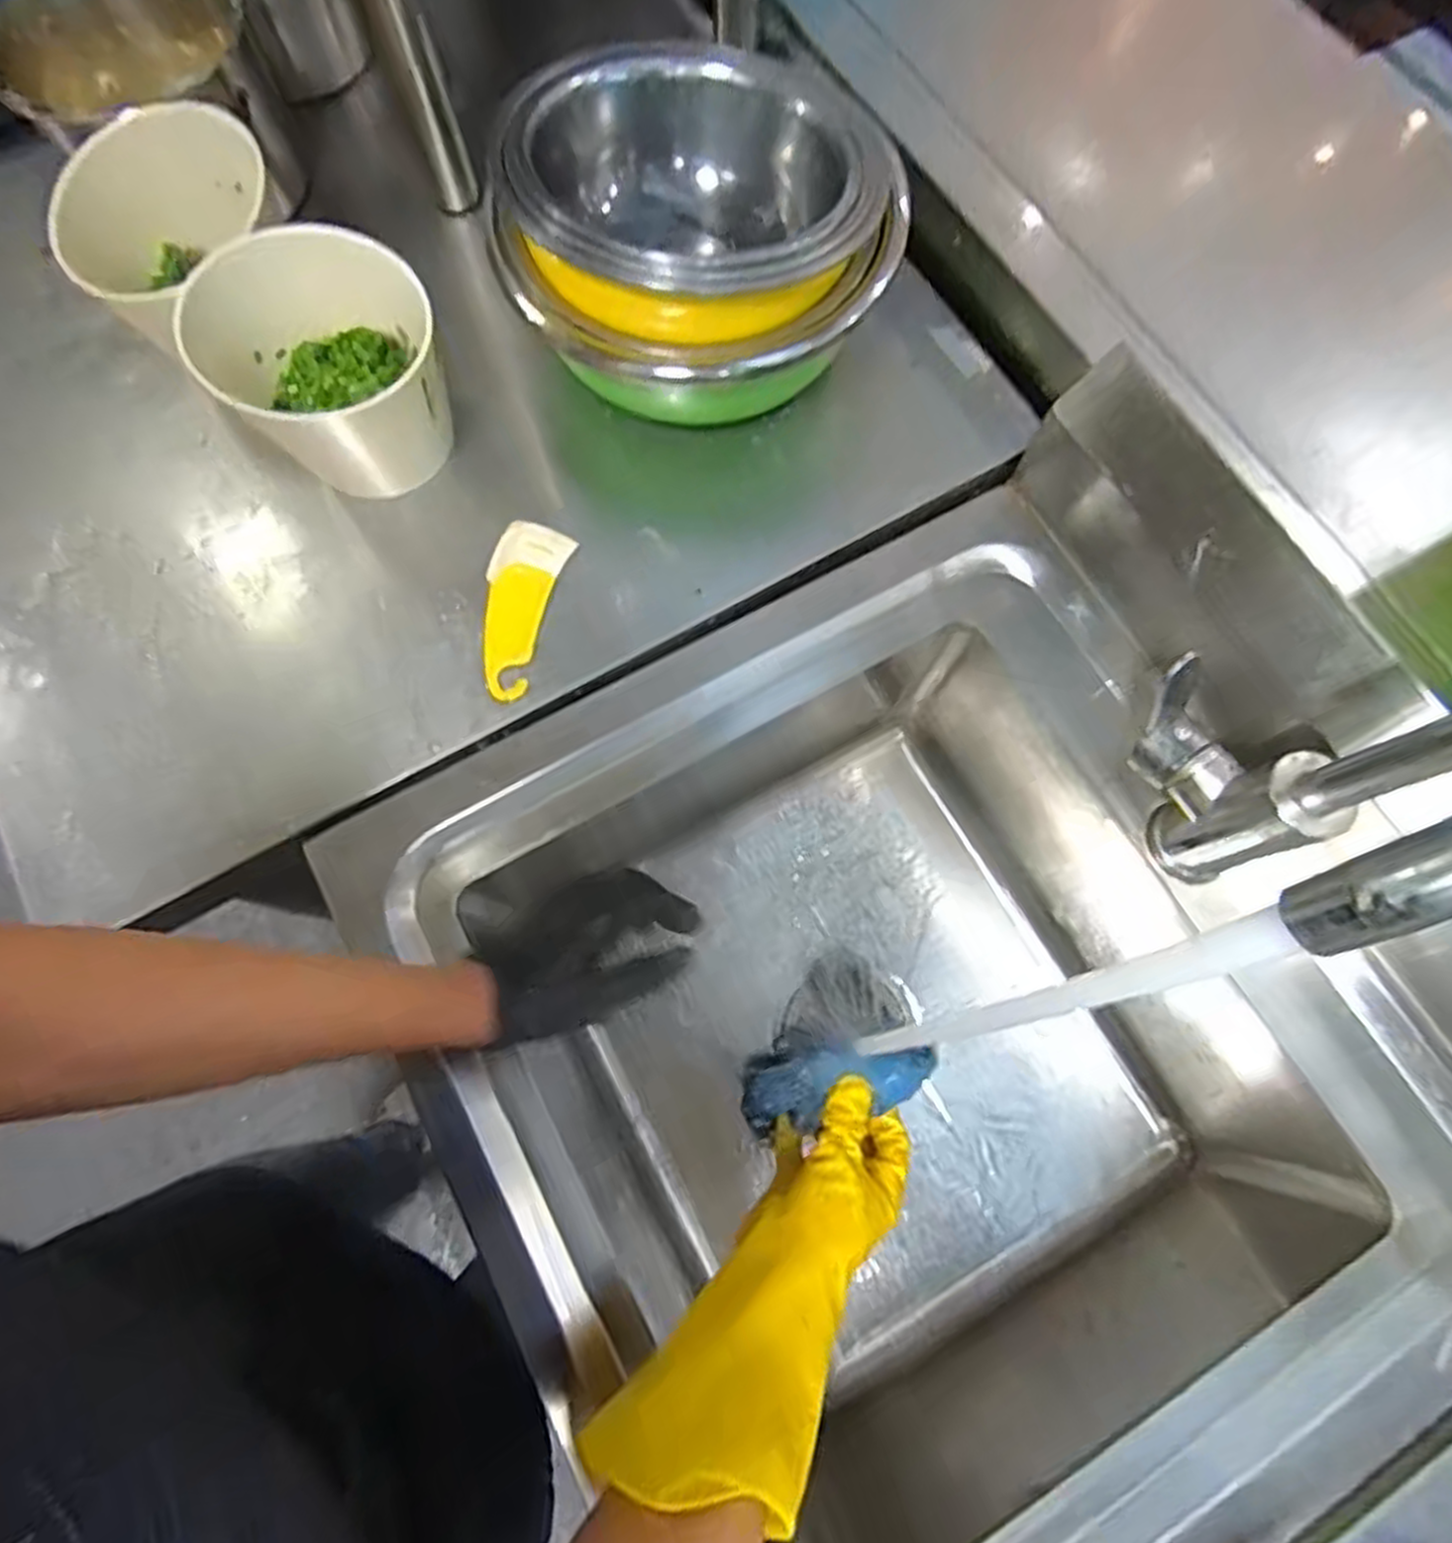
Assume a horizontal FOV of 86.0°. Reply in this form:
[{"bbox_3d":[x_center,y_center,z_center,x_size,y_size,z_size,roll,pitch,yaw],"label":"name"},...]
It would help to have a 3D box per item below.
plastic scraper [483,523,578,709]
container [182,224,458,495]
[{"bbox_3d":[-0.146,-0.110,0.535,0.050,0.014,0.122,15,74,6],"label":"plastic scraper"},{"bbox_3d":[-0.254,-0.261,0.521,0.136,0.118,0.133,-36,76,-9],"label":"container"}]

